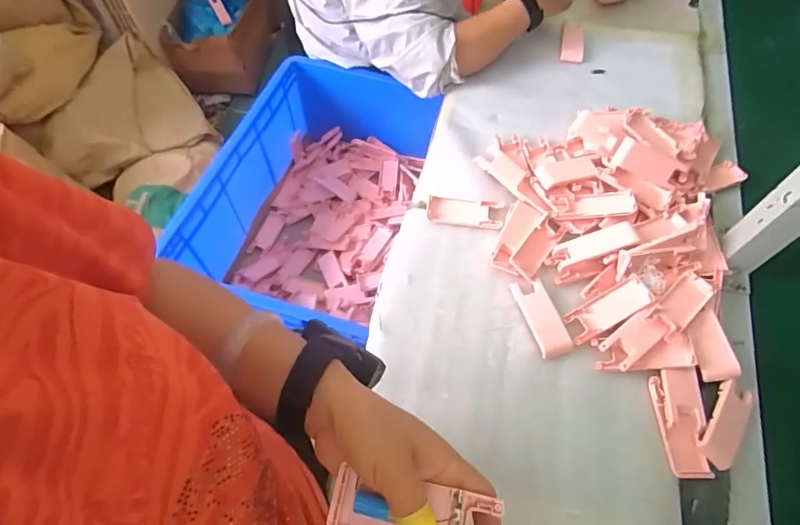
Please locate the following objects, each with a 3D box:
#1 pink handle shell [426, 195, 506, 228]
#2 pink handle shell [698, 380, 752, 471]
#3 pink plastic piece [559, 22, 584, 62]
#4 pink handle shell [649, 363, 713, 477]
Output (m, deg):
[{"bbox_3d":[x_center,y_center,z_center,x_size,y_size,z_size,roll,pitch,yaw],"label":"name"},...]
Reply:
[{"bbox_3d":[0.091,-0.070,0.649,0.101,0.013,0.039,8,61,4],"label":"pink handle shell"},{"bbox_3d":[0.355,0.173,0.506,0.041,0.015,0.099,39,65,2],"label":"pink handle shell"},{"bbox_3d":[0.313,-0.402,0.842,0.038,0.011,0.100,9,61,5],"label":"pink plastic piece"},{"bbox_3d":[0.307,0.174,0.511,0.050,0.019,0.113,5,61,2],"label":"pink handle shell"}]

